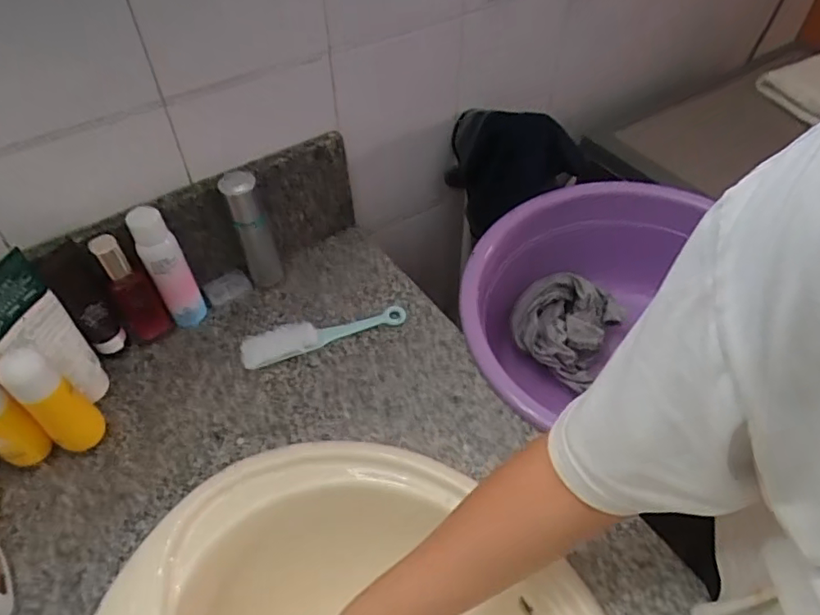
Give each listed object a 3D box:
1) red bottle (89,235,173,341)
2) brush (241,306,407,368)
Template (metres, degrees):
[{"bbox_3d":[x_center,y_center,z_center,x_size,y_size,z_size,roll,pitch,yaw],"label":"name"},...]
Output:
[{"bbox_3d":[-0.326,-0.018,0.668,0.042,0.151,0.034,-31,56,-23],"label":"red bottle"},{"bbox_3d":[-0.106,0.030,0.705,0.203,0.022,0.039,-14,51,-10],"label":"brush"}]

